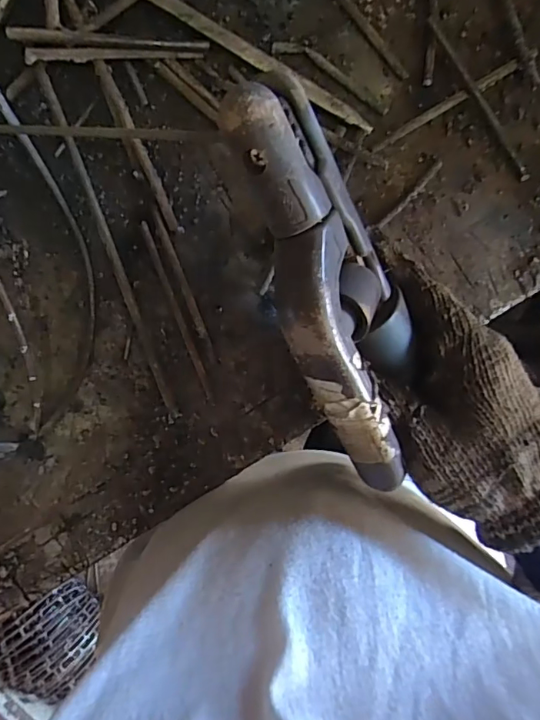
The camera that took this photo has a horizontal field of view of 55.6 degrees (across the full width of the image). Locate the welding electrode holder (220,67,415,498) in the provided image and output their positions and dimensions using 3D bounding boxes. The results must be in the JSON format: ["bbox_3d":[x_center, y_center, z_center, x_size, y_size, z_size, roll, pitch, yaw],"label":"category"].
[{"bbox_3d":[0.031,-0.025,0.217,0.052,0.042,0.175,-21,111,2],"label":"welding electrode holder"}]

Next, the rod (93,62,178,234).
[{"bbox_3d":[-0.078,-0.124,0.303,0.008,0.011,0.097,-23,99,2],"label":"rod"}]

